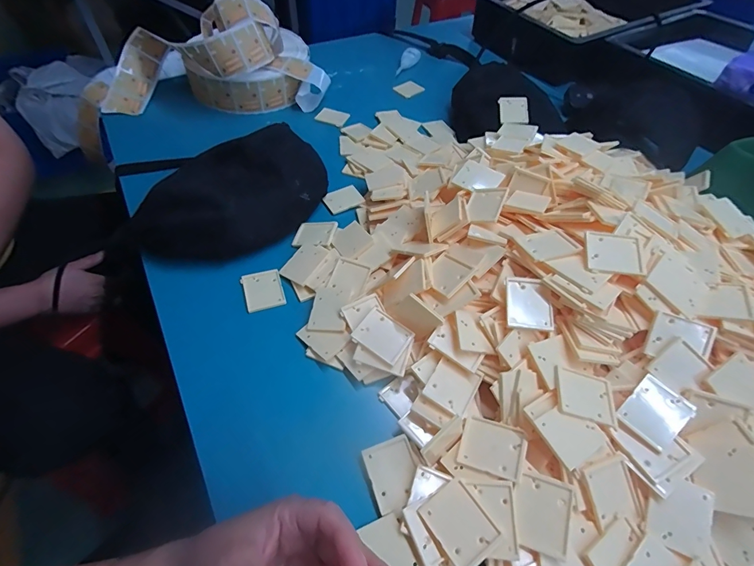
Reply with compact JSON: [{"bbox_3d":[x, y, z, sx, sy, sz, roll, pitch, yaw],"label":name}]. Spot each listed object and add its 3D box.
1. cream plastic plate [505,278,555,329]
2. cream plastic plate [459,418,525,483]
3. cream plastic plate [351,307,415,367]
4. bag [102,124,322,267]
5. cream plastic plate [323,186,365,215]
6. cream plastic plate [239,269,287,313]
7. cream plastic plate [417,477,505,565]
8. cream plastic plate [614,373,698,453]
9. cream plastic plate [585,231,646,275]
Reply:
[{"bbox_3d":[0.141,0.019,0.358,0.042,0.005,0.051,8,61,-1],"label":"cream plastic plate"},{"bbox_3d":[0.095,0.136,0.315,0.049,0.004,0.041,10,56,26],"label":"cream plastic plate"},{"bbox_3d":[0.007,0.051,0.377,0.051,0.004,0.043,32,60,14],"label":"cream plastic plate"},{"bbox_3d":[-0.175,-0.111,0.476,0.271,0.076,0.136,-36,62,-26],"label":"bag"},{"bbox_3d":[-0.047,-0.116,0.534,0.051,0.006,0.036,-25,57,-20],"label":"cream plastic plate"},{"bbox_3d":[-0.128,0.008,0.431,0.042,0.005,0.051,-17,55,-15],"label":"cream plastic plate"},{"bbox_3d":[0.062,0.179,0.283,0.040,0.006,0.051,-28,58,-22],"label":"cream plastic plate"},{"bbox_3d":[0.232,0.107,0.317,0.049,0.005,0.040,-43,62,-11],"label":"cream plastic plate"},{"bbox_3d":[0.222,-0.027,0.359,0.051,0.010,0.041,7,52,3],"label":"cream plastic plate"}]

